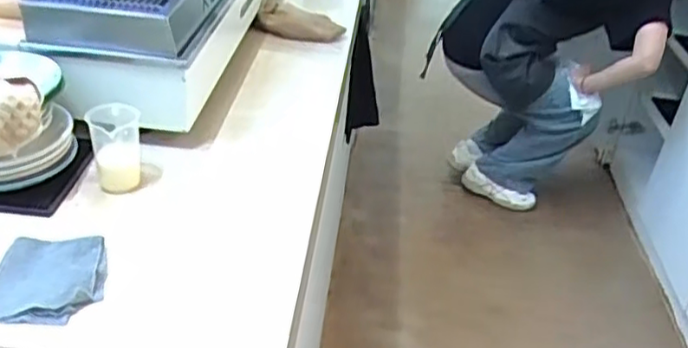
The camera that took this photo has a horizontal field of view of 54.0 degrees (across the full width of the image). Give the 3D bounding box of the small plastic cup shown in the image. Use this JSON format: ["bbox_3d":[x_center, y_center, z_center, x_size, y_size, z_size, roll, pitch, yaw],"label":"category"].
[{"bbox_3d":[-0.255,-0.029,0.755,0.055,0.078,0.061,-4,34,-14],"label":"small plastic cup"}]

